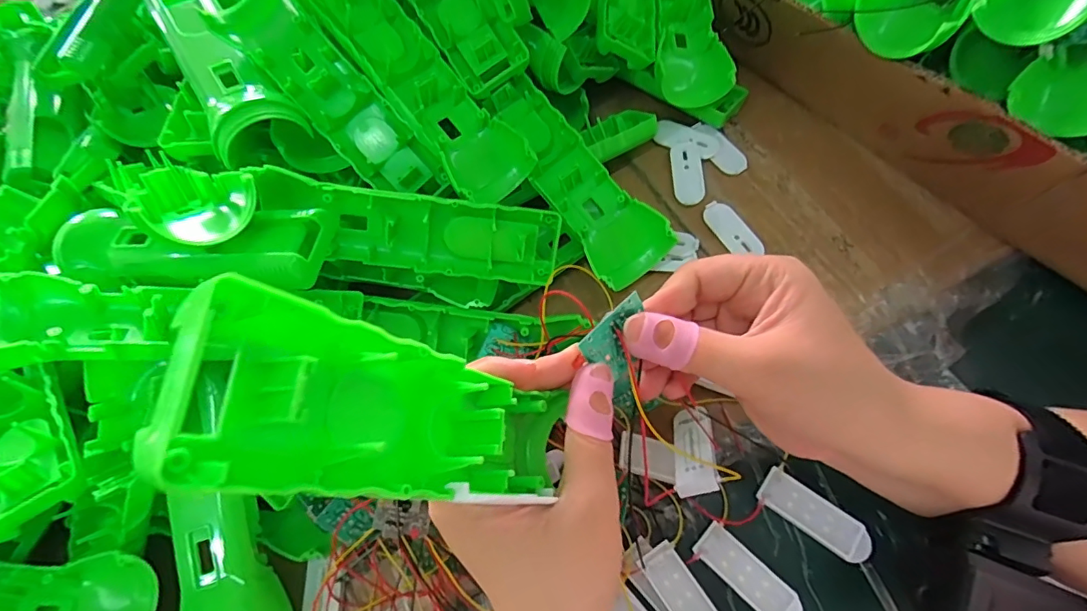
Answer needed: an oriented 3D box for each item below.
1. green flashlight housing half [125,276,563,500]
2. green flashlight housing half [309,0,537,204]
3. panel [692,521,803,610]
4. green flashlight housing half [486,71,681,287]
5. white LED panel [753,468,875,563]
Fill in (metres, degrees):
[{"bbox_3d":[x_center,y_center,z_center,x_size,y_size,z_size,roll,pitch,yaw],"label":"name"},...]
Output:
[{"bbox_3d":[-0.037,0.033,0.146,0.020,0.130,0.042,-19,63,25],"label":"green flashlight housing half"},{"bbox_3d":[-0.073,-0.131,0.296,0.045,0.021,0.161,-41,93,-15],"label":"green flashlight housing half"},{"bbox_3d":[0.106,0.140,0.259,0.057,0.005,0.021,40,75,22],"label":"panel"},{"bbox_3d":[0.018,-0.080,0.314,0.045,0.025,0.147,-34,81,-13],"label":"green flashlight housing half"},{"bbox_3d":[0.145,0.112,0.269,0.057,0.008,0.020,34,73,20],"label":"white LED panel"}]

